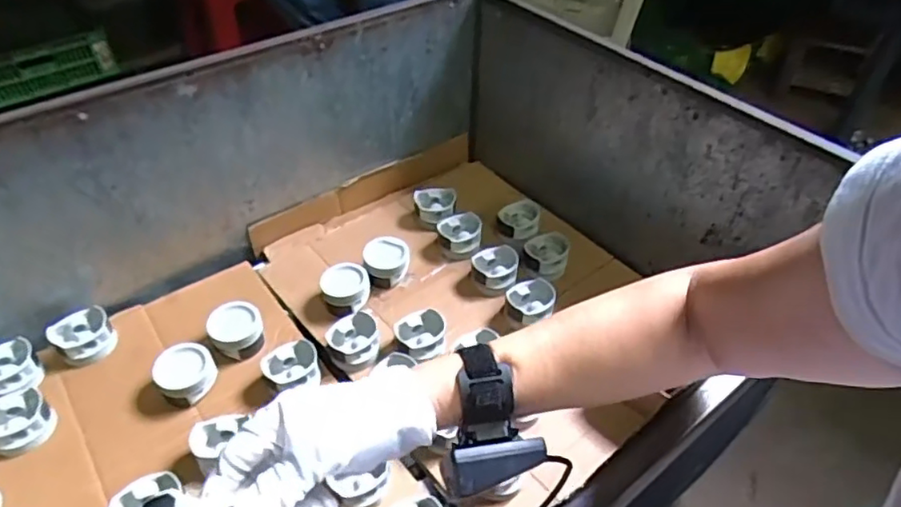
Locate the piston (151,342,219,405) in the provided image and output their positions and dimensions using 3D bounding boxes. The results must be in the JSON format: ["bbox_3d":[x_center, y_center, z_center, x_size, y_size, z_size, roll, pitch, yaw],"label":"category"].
[{"bbox_3d":[-0.369,0.169,0.842,0.075,0.048,0.073,1,44,-1],"label":"piston"}]

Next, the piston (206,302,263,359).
[{"bbox_3d":[-0.321,0.116,0.901,0.082,0.047,0.075,-23,49,-23],"label":"piston"}]

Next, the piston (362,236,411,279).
[{"bbox_3d":[-0.106,0.013,1.009,0.074,0.055,0.069,1,44,-1],"label":"piston"}]

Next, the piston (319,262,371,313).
[{"bbox_3d":[-0.167,0.054,0.963,0.076,0.055,0.080,1,44,-1],"label":"piston"}]

